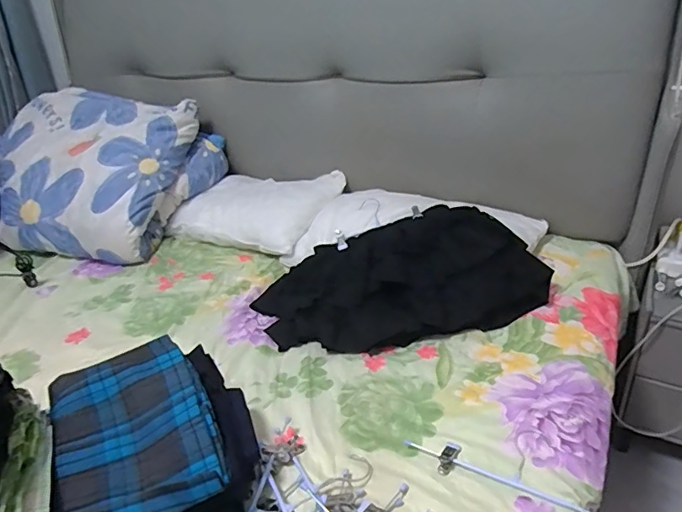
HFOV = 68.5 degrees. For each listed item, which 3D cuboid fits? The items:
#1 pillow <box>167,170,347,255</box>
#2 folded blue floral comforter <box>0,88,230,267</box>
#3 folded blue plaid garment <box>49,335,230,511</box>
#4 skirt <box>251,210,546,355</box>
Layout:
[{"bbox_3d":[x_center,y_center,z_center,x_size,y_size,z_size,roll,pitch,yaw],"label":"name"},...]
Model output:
[{"bbox_3d":[-0.219,-0.116,1.348,0.401,0.126,0.279,13,35,29],"label":"pillow"},{"bbox_3d":[-0.693,-0.232,1.420,0.551,0.353,0.491,15,36,32],"label":"folded blue floral comforter"},{"bbox_3d":[-0.276,0.221,0.666,0.187,0.047,0.294,-18,32,-20],"label":"folded blue plaid garment"},{"bbox_3d":[0.106,0.031,1.008,0.558,0.148,0.290,-7,30,-2],"label":"skirt"}]

